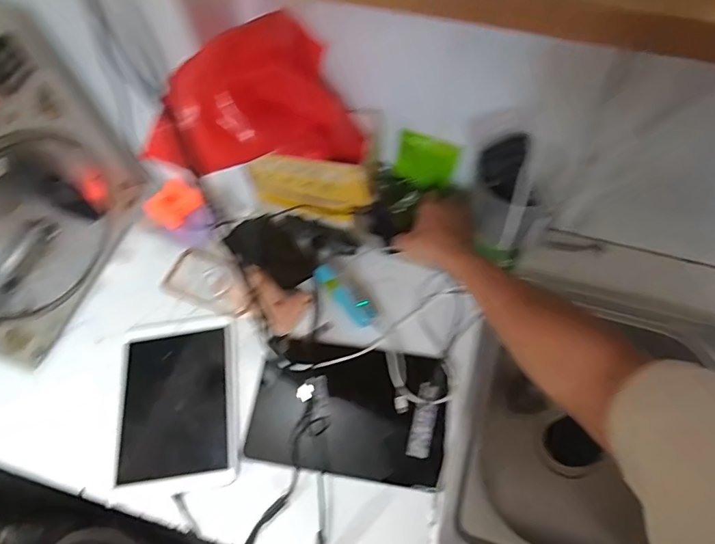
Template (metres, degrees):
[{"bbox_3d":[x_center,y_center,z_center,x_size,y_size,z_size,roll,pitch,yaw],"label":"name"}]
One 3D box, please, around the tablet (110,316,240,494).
[{"bbox_3d":[-0.266,0.187,0.680,0.173,0.006,0.247,-9,63,-2],"label":"tablet"}]

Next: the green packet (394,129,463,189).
[{"bbox_3d":[0.106,-0.172,0.714,0.099,0.078,0.004,25,40,22],"label":"green packet"}]

